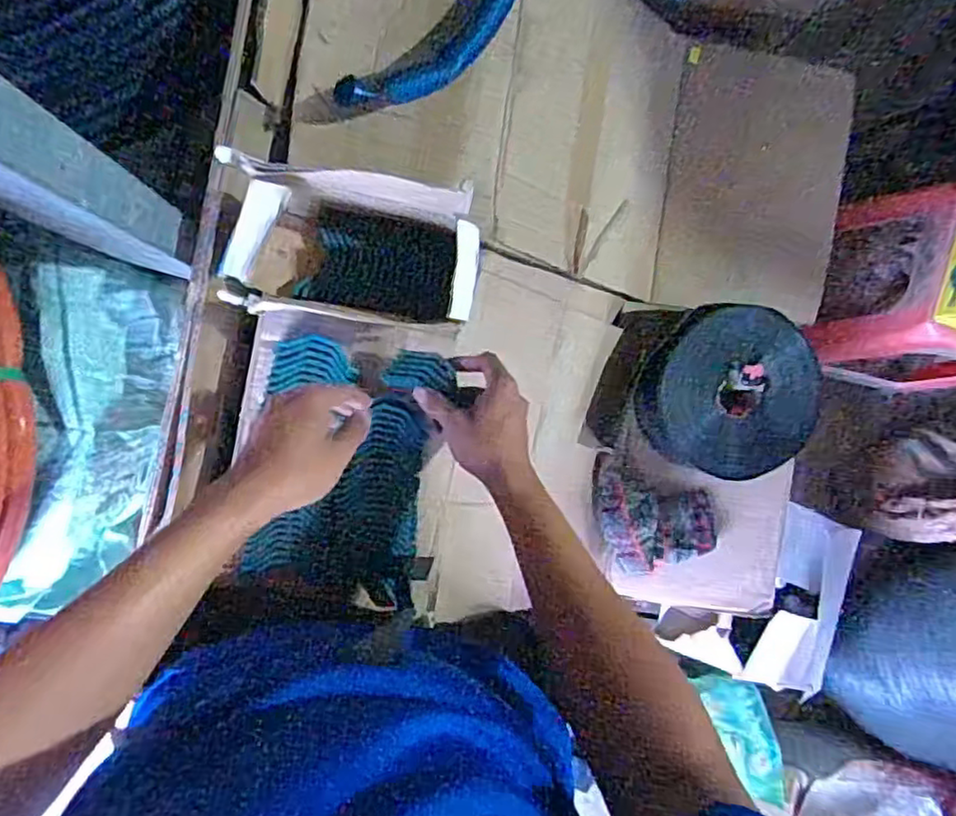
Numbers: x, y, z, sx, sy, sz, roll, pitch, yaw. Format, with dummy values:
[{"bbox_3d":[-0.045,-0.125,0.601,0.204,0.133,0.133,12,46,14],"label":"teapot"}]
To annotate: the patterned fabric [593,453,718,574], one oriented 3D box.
[{"bbox_3d":[0.237,0.160,0.882,0.196,0.030,0.130,22,90,-7],"label":"patterned fabric"}]

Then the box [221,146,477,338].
[{"bbox_3d":[-0.103,-0.128,0.554,0.195,0.144,0.106,5,92,-7],"label":"box"}]

